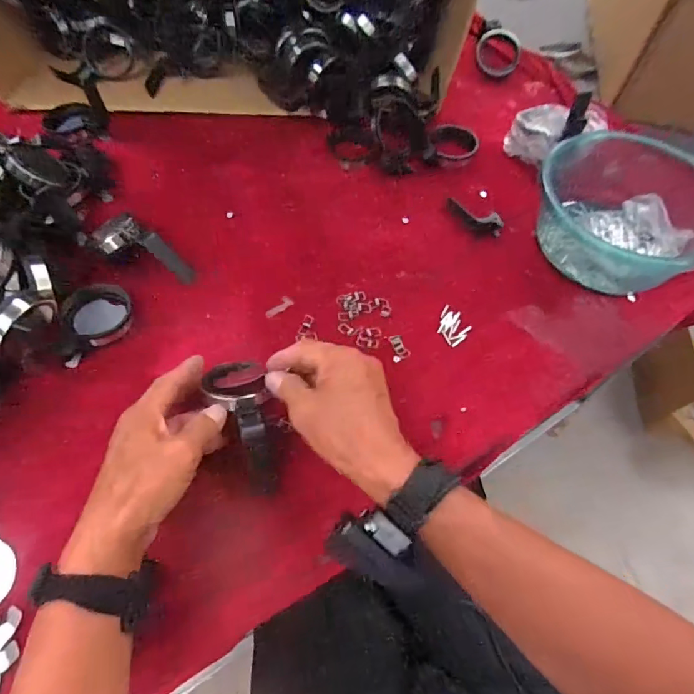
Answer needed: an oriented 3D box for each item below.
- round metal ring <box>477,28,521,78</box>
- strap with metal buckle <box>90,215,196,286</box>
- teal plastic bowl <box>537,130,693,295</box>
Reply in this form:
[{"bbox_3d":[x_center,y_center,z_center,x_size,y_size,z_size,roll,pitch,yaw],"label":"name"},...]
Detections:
[{"bbox_3d":[0.238,-0.467,0.728,0.064,0.015,0.074,-43,83,22],"label":"round metal ring"},{"bbox_3d":[-0.222,-0.109,0.517,0.109,0.049,0.025,29,58,-23],"label":"strap with metal buckle"},{"bbox_3d":[0.315,-0.157,0.549,0.186,0.099,0.181,1,60,-2],"label":"teal plastic bowl"}]

